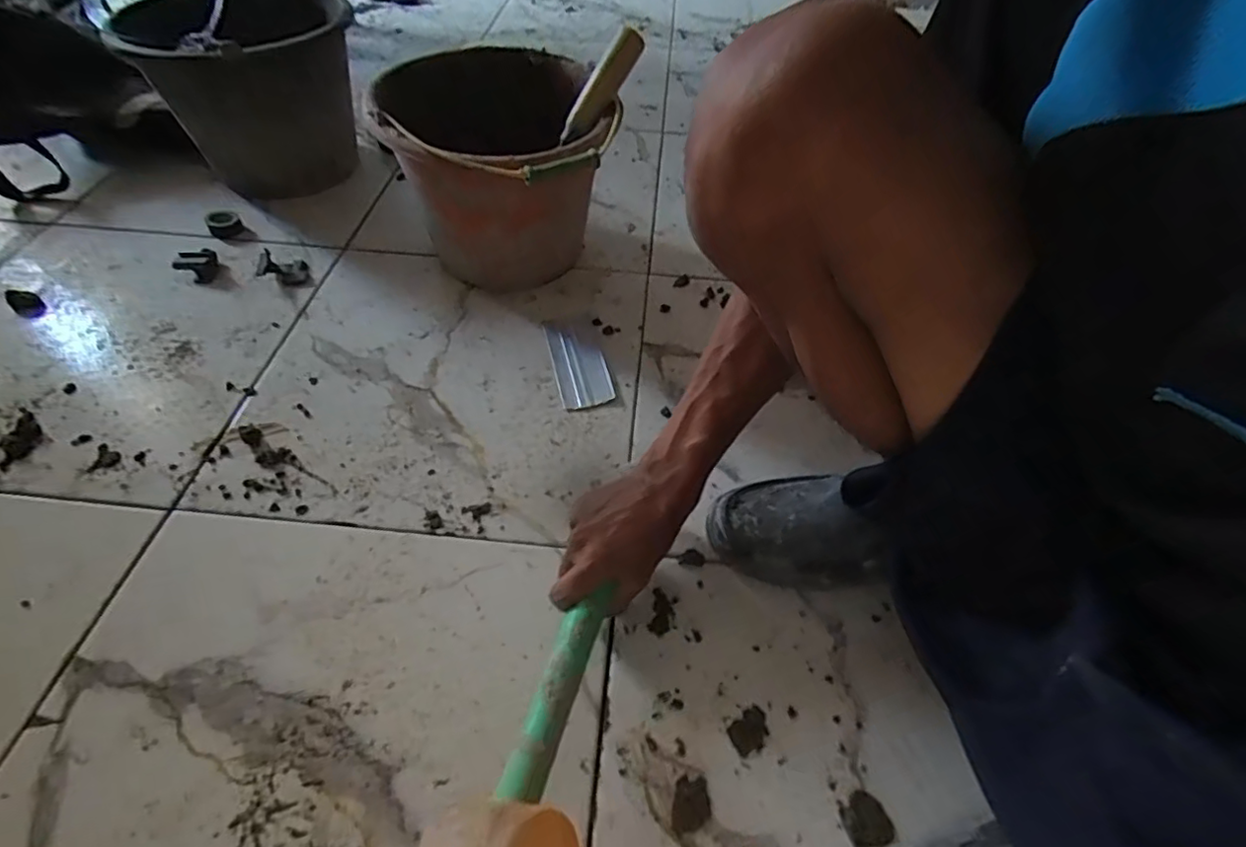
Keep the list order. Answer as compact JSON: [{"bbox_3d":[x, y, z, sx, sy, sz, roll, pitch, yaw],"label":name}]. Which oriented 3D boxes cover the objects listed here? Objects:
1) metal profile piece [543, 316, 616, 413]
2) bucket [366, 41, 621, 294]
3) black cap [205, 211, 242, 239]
[{"bbox_3d":[-0.050,-0.072,0.674,0.058,0.006,0.137,-10,52,-12],"label":"metal profile piece"},{"bbox_3d":[-0.141,-0.287,0.721,0.244,0.200,0.277,6,50,1],"label":"bucket"},{"bbox_3d":[-0.518,-0.260,0.785,0.038,0.017,0.040,2,50,-2],"label":"black cap"}]

